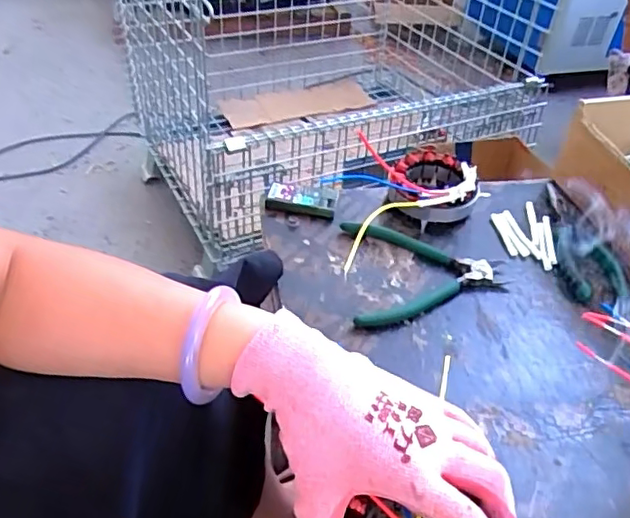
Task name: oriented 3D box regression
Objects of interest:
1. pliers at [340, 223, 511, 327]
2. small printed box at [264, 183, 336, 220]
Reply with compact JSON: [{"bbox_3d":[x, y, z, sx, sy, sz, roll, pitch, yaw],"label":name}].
[{"bbox_3d":[0.095,0.008,0.499,0.134,0.012,0.113,-1,43,-6],"label":"pliers"},{"bbox_3d":[-0.013,-0.056,0.560,0.065,0.016,0.029,8,43,3],"label":"small printed box"}]

